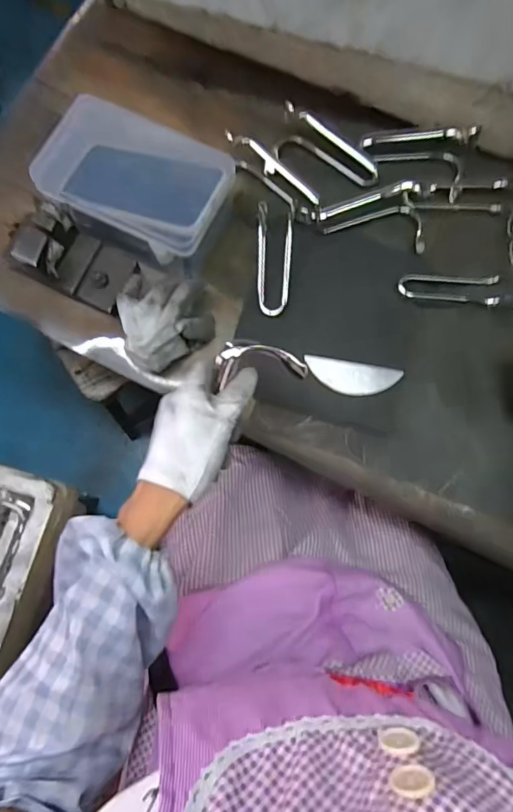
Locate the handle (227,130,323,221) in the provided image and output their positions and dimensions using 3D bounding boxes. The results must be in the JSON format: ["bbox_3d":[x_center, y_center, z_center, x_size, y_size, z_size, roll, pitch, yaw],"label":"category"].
[{"bbox_3d":[0.021,-0.248,0.531,0.032,0.037,0.124,-44,82,-9],"label":"handle"}]

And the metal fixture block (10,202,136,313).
[{"bbox_3d":[-0.188,-0.150,0.487,0.112,0.066,0.068,25,79,4],"label":"metal fixture block"}]

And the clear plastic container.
[{"bbox_3d":[-0.120,-0.216,0.499,0.175,0.075,0.119,27,80,4],"label":"clear plastic container"}]

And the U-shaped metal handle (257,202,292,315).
[{"bbox_3d":[0.018,-0.149,0.493,0.035,0.010,0.112,1,93,7],"label":"U-shaped metal handle"}]

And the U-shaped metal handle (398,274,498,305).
[{"bbox_3d":[0.205,-0.124,0.520,0.105,0.009,0.031,0,94,-1],"label":"U-shaped metal handle"}]

